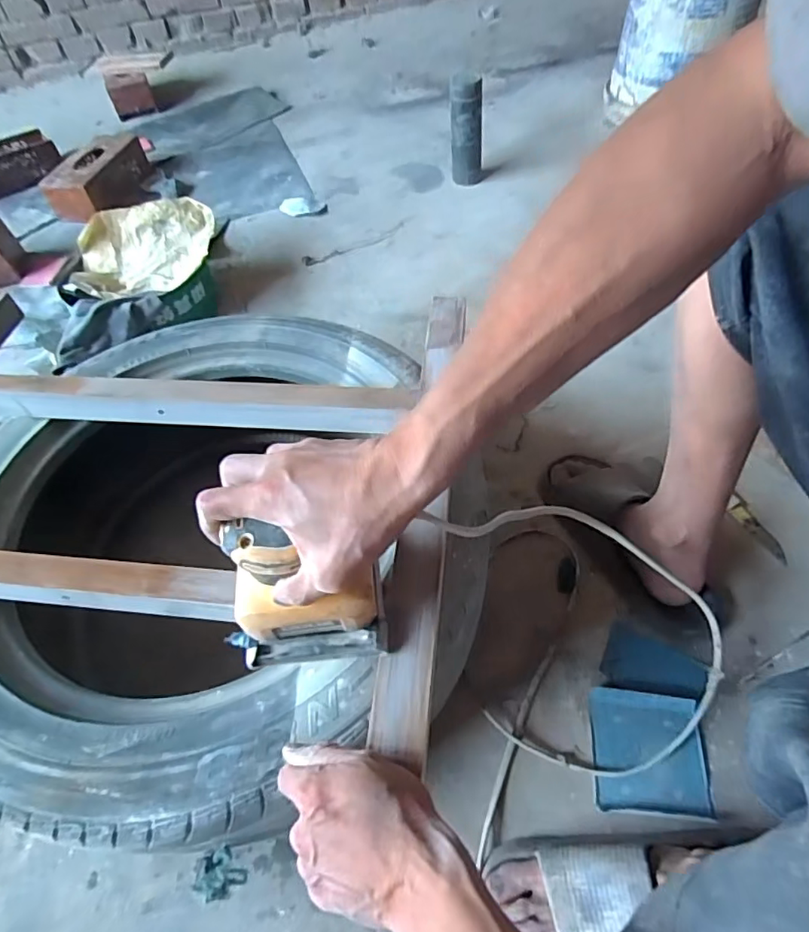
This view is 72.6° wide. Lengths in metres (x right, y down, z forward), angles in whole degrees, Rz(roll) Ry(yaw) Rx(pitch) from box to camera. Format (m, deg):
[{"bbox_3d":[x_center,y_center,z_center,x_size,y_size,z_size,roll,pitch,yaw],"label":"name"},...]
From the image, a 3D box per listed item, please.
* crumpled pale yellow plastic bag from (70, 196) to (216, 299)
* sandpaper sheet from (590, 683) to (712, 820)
[{"bbox_3d":[-0.495,-0.413,1.055,0.263,0.087,0.171,-15,54,-4],"label":"crumpled pale yellow plastic bag"},{"bbox_3d":[0.257,0.299,0.582,0.110,0.008,0.115,2,52,9],"label":"sandpaper sheet"}]

